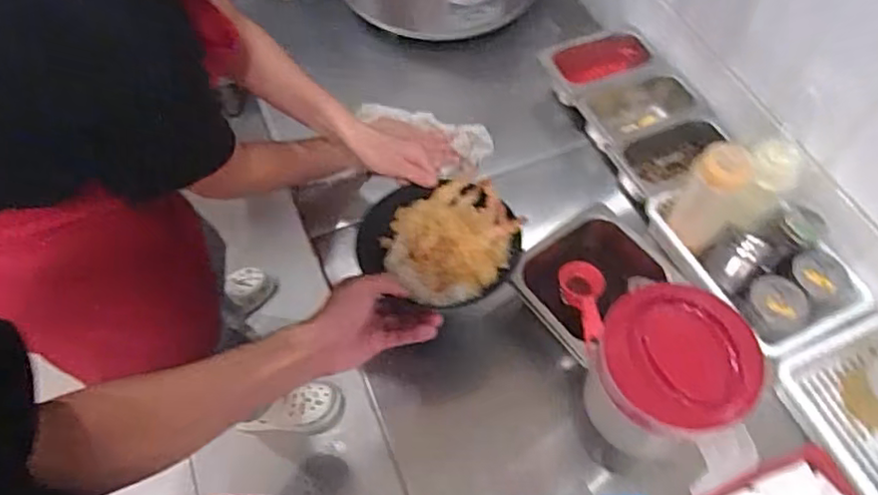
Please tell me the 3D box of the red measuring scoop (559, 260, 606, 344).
[{"bbox_3d":[0.186,0.074,0.794,0.054,0.039,0.133,3,45,0],"label":"red measuring scoop"}]

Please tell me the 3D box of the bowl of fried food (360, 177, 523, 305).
[{"bbox_3d":[0.004,-0.008,0.737,0.157,0.067,0.171,1,58,-1],"label":"bowl of fried food"}]

